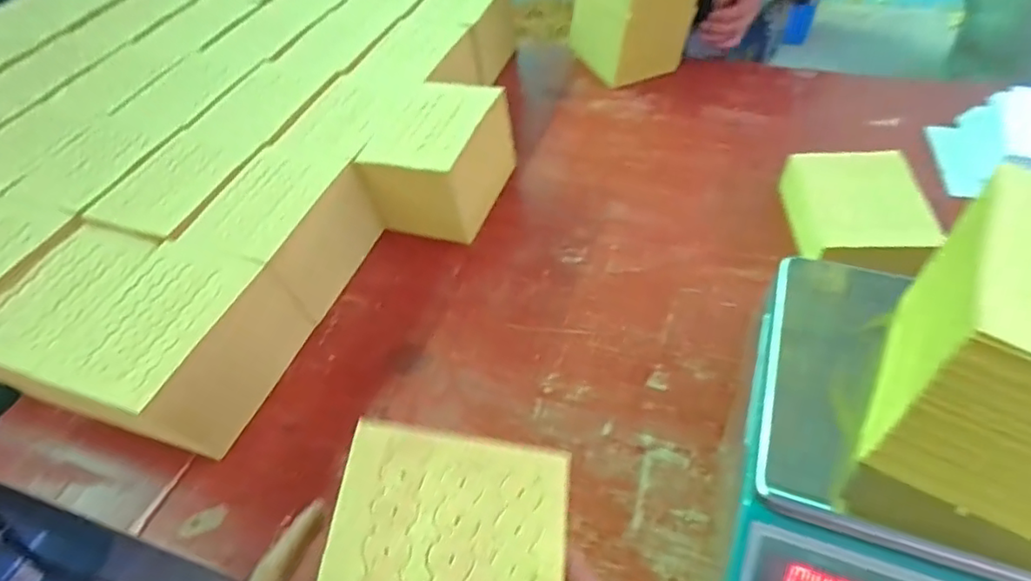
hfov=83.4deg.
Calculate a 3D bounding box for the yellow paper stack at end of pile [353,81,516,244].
[{"bbox_3d":[-0.090,-0.156,0.706,0.121,0.124,0.169,12,50,16],"label":"yellow paper stack at end of pile"}]

